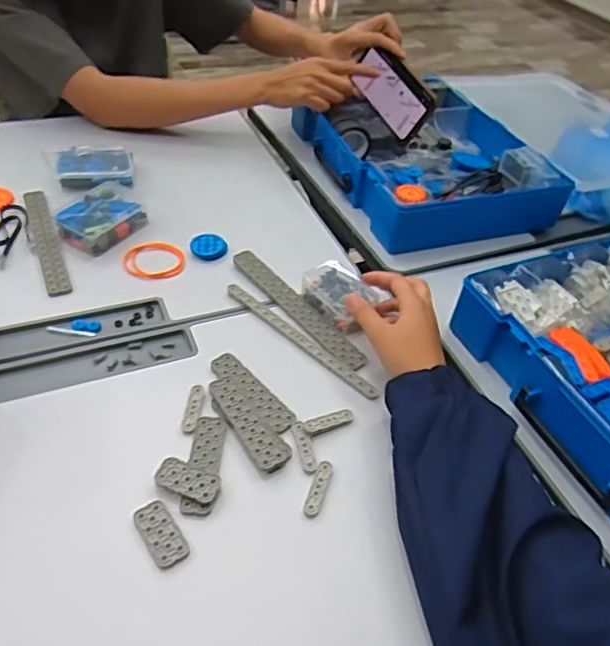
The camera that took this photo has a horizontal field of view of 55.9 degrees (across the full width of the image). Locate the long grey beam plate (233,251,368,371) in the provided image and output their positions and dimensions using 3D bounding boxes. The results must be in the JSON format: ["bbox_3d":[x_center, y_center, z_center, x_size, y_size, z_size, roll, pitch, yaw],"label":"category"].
[{"bbox_3d":[-0.008,-0.019,0.607,0.032,0.006,0.198,-29,55,-28],"label":"long grey beam plate"}]

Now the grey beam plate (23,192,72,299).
[{"bbox_3d":[-0.295,-0.099,0.652,0.024,0.005,0.199,-17,50,-20],"label":"grey beam plate"}]

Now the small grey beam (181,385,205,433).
[{"bbox_3d":[-0.098,0.075,0.505,0.014,0.005,0.048,6,46,0],"label":"small grey beam"}]

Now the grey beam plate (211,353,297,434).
[{"bbox_3d":[-0.048,0.061,0.523,0.027,0.006,0.102,-30,56,-29],"label":"grey beam plate"}]

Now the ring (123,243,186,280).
[{"bbox_3d":[-0.170,-0.071,0.646,0.067,0.004,0.067,-4,47,-9],"label":"ring"}]

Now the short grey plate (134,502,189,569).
[{"bbox_3d":[-0.107,0.155,0.425,0.025,0.005,0.050,-26,54,-27],"label":"short grey plate"}]

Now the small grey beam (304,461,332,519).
[{"bbox_3d":[0.011,0.132,0.462,0.013,0.004,0.048,16,47,10],"label":"small grey beam"}]

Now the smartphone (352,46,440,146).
[{"bbox_3d":[0.127,-0.322,0.809,0.018,0.080,0.141,-3,54,-46],"label":"smartphone"}]

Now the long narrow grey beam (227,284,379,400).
[{"bbox_3d":[-0.006,0.015,0.575,0.195,0.007,0.016,35,53,25],"label":"long narrow grey beam"}]

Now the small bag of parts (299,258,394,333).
[{"bbox_3d":[0.038,-0.033,0.605,0.061,0.023,0.086,-29,55,-28],"label":"small bag of parts"}]

